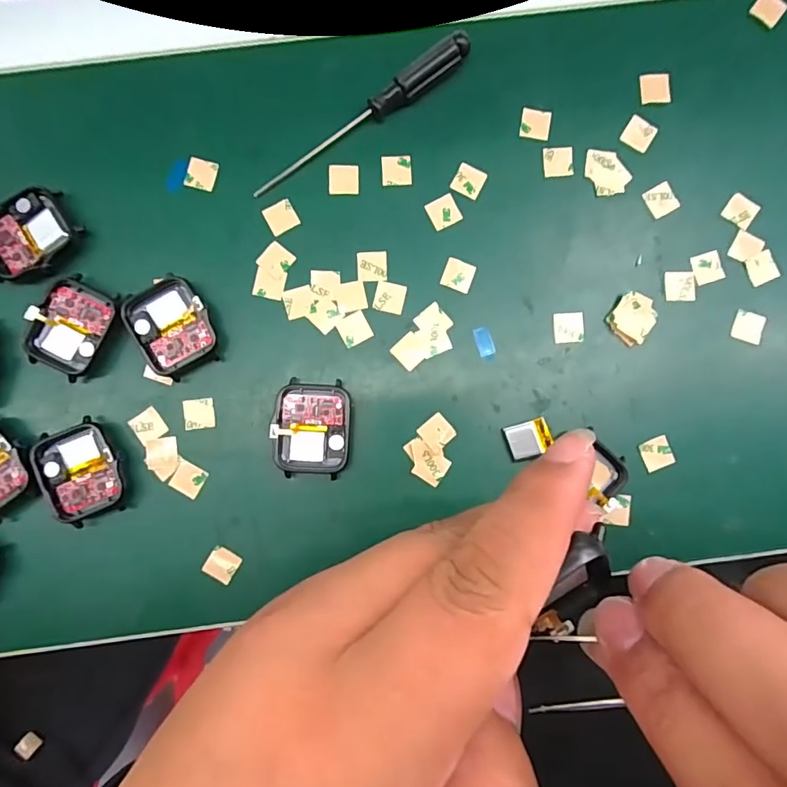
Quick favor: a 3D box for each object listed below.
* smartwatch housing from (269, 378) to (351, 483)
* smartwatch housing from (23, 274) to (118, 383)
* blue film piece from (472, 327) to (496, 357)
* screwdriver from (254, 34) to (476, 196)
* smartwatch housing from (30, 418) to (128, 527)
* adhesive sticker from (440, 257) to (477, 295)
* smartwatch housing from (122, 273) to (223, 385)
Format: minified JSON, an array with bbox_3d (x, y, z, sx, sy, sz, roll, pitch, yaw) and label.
[{"bbox_3d":[-0.041,0.017,0.245,0.037,0.011,0.046,3,88,-1],"label":"smartwatch housing"},{"bbox_3d":[-0.161,-0.033,0.243,0.036,0.010,0.046,24,87,0],"label":"smartwatch housing"},{"bbox_3d":[0.047,-0.027,0.251,0.009,0.004,0.015,-18,88,-2],"label":"blue film piece"},{"bbox_3d":[-0.015,-0.141,0.249,0.130,0.013,0.013,-36,89,-3],"label":"screwdriver"},{"bbox_3d":[-0.154,0.039,0.242,0.038,0.011,0.046,-21,88,-2],"label":"smartwatch housing"},{"bbox_3d":[0.034,-0.062,0.254,0.016,0.004,0.016,21,87,0],"label":"adhesive sticker"},{"bbox_3d":[-0.111,-0.034,0.245,0.038,0.012,0.048,-30,89,-2],"label":"smartwatch housing"}]

